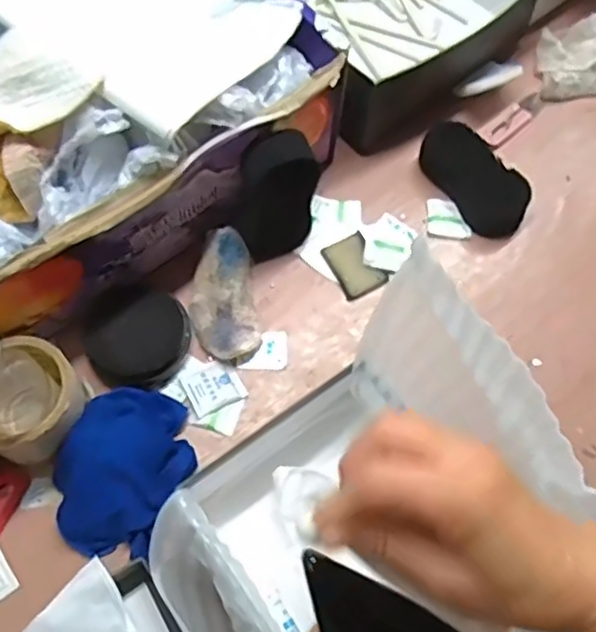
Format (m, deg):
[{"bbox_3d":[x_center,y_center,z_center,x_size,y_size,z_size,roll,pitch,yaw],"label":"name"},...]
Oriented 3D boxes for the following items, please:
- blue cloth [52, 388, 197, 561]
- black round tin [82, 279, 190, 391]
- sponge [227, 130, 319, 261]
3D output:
[{"bbox_3d":[-0.147,0.124,0.556,0.103,0.054,0.140,21,67,7],"label":"blue cloth"},{"bbox_3d":[-0.146,0.016,0.605,0.091,0.029,0.093,1,66,-2],"label":"black round tin"},{"bbox_3d":[-0.022,-0.111,0.627,0.072,0.128,0.033,1,50,-13],"label":"sponge"}]

